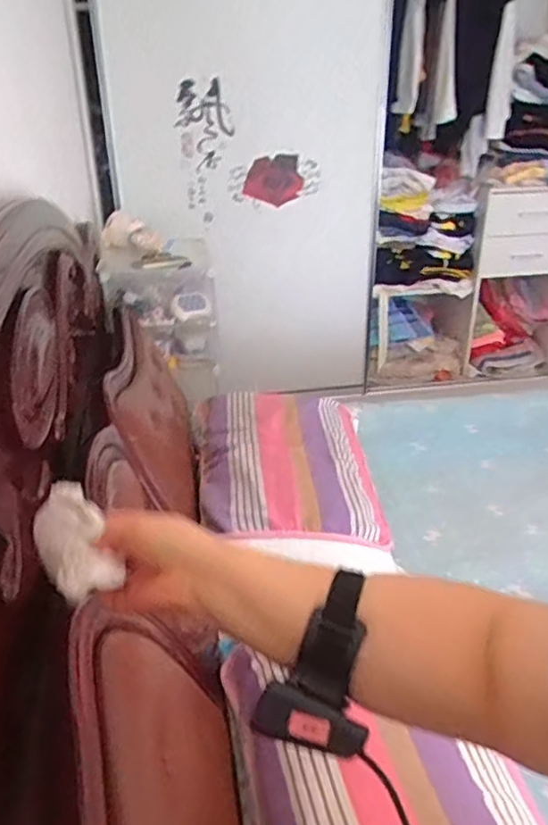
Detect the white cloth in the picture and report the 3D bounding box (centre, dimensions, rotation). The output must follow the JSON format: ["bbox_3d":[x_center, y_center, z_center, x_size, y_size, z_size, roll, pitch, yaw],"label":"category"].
[{"bbox_3d":[-0.151,0.096,0.483,0.050,0.047,0.087,-13,32,-23],"label":"white cloth"}]

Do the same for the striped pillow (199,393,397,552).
[{"bbox_3d":[0.031,0.102,1.469,0.405,0.137,0.594,-4,29,-7],"label":"striped pillow"}]

